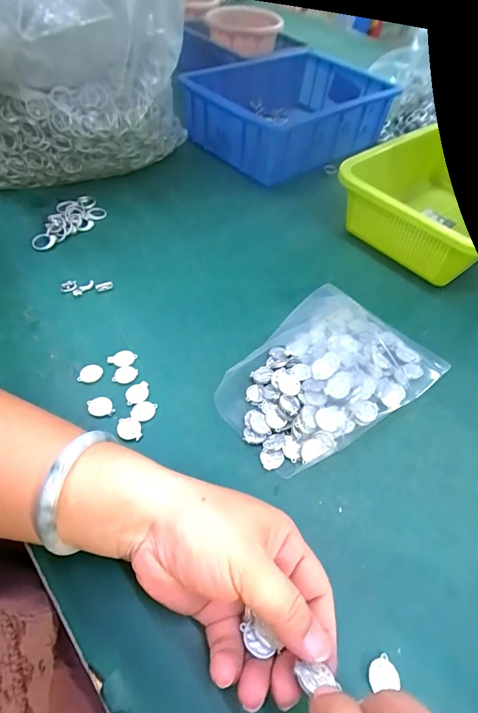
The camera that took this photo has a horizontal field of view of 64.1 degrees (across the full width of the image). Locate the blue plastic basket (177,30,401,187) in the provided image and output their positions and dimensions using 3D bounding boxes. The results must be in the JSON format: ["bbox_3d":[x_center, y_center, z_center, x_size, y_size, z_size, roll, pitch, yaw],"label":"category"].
[{"bbox_3d":[0.079,-0.388,0.607,0.297,0.089,0.209,-33,61,-27],"label":"blue plastic basket"}]

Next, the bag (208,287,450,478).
[{"bbox_3d":[0.076,0.008,0.328,0.193,0.032,0.129,-32,61,-27],"label":"bag"}]

